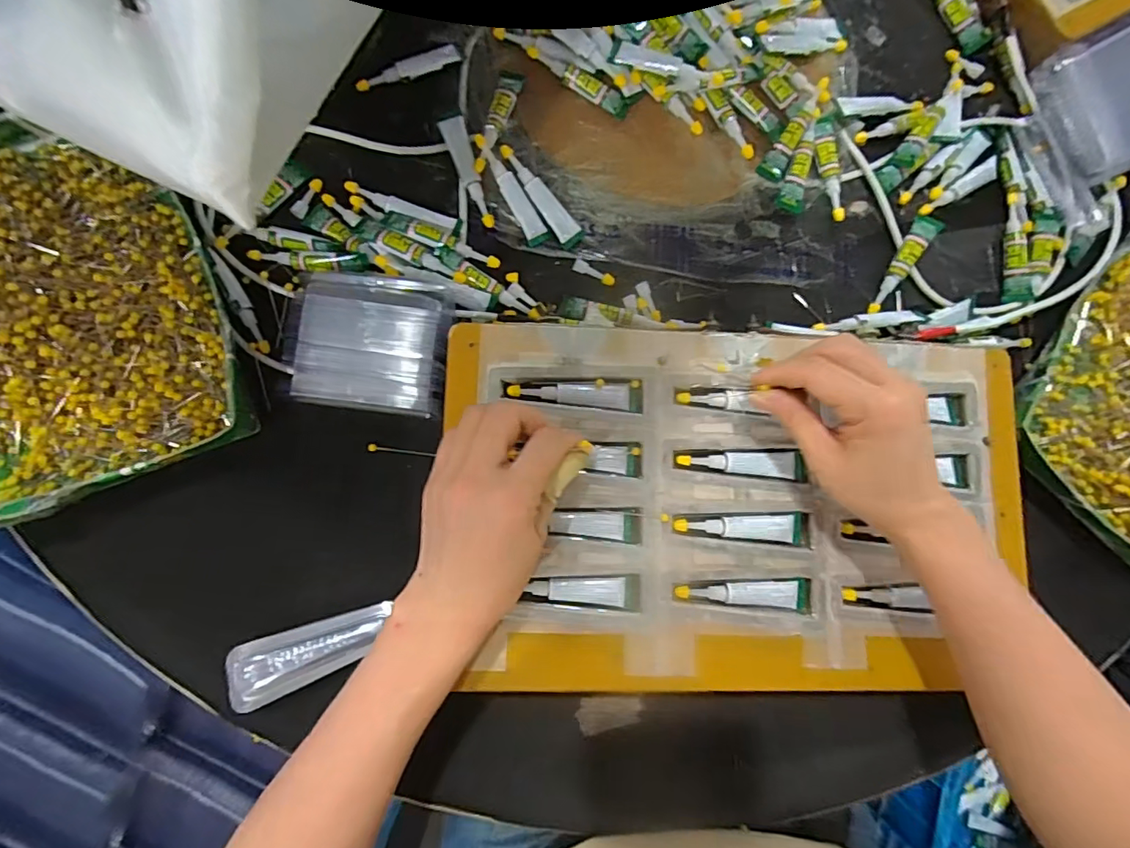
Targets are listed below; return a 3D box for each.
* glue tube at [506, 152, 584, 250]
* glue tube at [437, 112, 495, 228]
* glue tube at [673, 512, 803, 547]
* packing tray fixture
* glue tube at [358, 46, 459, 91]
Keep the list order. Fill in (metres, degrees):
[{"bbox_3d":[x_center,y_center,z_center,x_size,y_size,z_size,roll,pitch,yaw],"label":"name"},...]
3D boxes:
[{"bbox_3d":[-0.019,-0.167,0.388,0.019,0.012,0.083,-42,88,-7],"label":"glue tube"},{"bbox_3d":[-0.069,-0.183,0.386,0.017,0.006,0.080,-21,98,-6],"label":"glue tube"},{"bbox_3d":[0.112,0.068,0.339,0.083,0.007,0.019,0,83,-4],"label":"glue tube"},{"bbox_3d":[0.115,0.053,0.344,0.370,0.015,0.228,2,83,-3],"label":"packing tray fixture"},{"bbox_3d":[-0.118,-0.268,0.398,0.080,0.007,0.016,-26,86,-6],"label":"glue tube"}]

